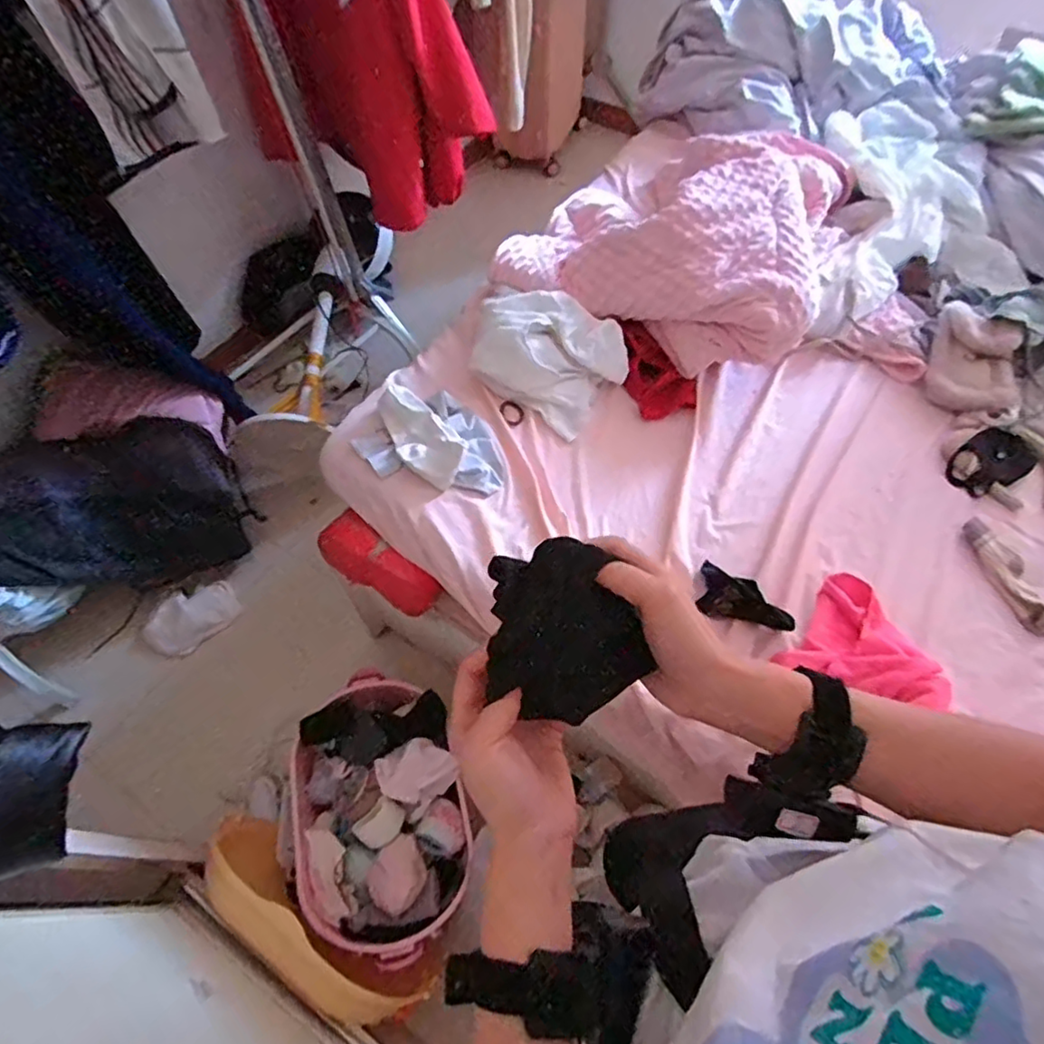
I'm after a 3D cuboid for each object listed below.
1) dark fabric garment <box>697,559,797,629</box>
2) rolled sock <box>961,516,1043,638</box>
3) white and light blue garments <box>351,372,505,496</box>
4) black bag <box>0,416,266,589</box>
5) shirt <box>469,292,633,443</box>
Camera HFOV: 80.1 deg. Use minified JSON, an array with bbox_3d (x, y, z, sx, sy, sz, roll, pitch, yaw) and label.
[{"bbox_3d":[0.292,0.111,0.846,0.066,0.049,0.141,-35,65,-18],"label":"dark fabric garment"},{"bbox_3d":[0.711,0.075,0.905,0.057,0.013,0.182,-14,60,-7],"label":"rolled sock"},{"bbox_3d":[-0.142,-0.120,0.945,0.248,0.065,0.168,31,65,18],"label":"white and light blue garments"},{"bbox_3d":[-0.913,-0.027,1.384,0.513,0.273,0.262,-18,61,-10],"label":"black bag"},{"bbox_3d":[0.031,-0.272,1.009,0.255,0.118,0.182,24,63,14],"label":"shirt"}]

